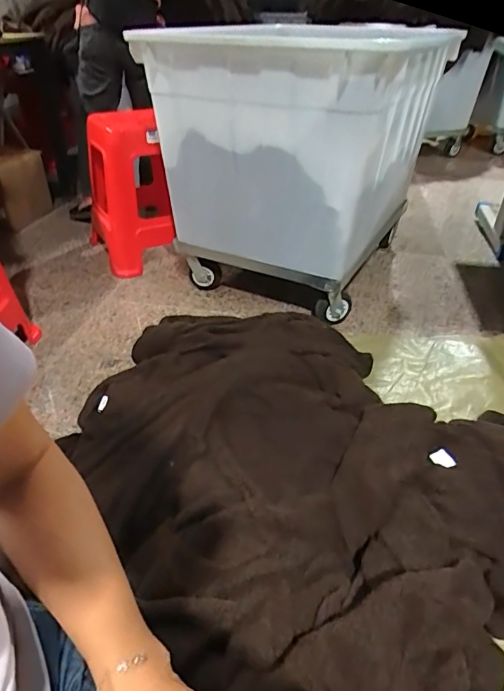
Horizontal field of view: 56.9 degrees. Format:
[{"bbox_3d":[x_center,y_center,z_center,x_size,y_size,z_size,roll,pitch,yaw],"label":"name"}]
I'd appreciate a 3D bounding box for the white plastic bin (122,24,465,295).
[{"bbox_3d":[0.115,-0.572,1.396,0.671,0.608,0.558,20,40,24],"label":"white plastic bin"}]

